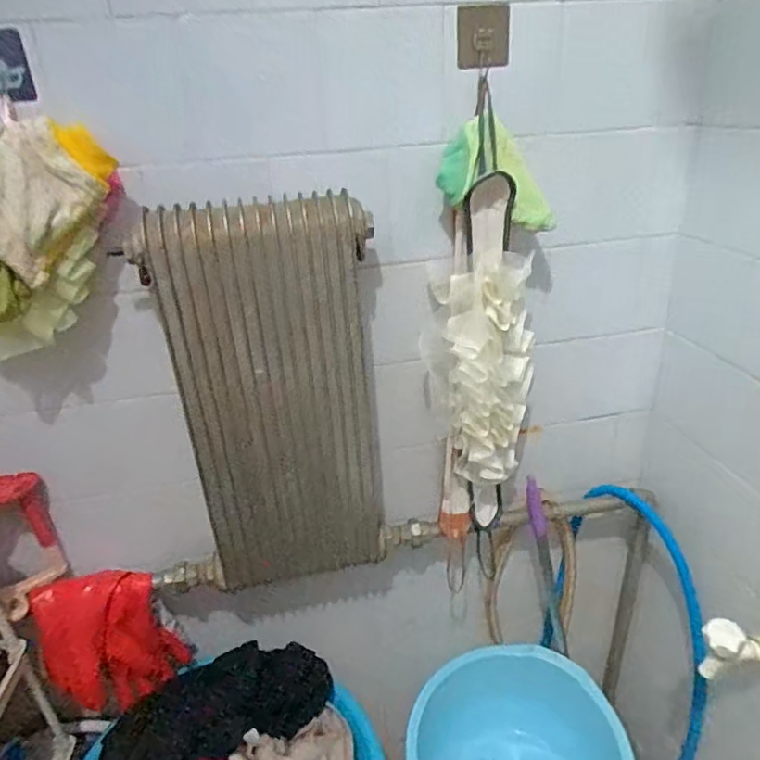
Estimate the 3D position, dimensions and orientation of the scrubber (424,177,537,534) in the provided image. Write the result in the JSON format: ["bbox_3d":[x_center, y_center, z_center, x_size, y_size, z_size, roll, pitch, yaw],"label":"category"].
[{"bbox_3d":[0.140,-0.004,0.826,0.120,0.513,0.102,-16,29,-22],"label":"scrubber"}]

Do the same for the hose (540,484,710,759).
[{"bbox_3d":[0.444,0.469,1.042,0.291,0.582,0.123,10,30,27],"label":"hose"}]

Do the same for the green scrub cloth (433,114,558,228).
[{"bbox_3d":[0.146,-0.254,0.712,0.140,0.124,0.042,0,27,9],"label":"green scrub cloth"}]

